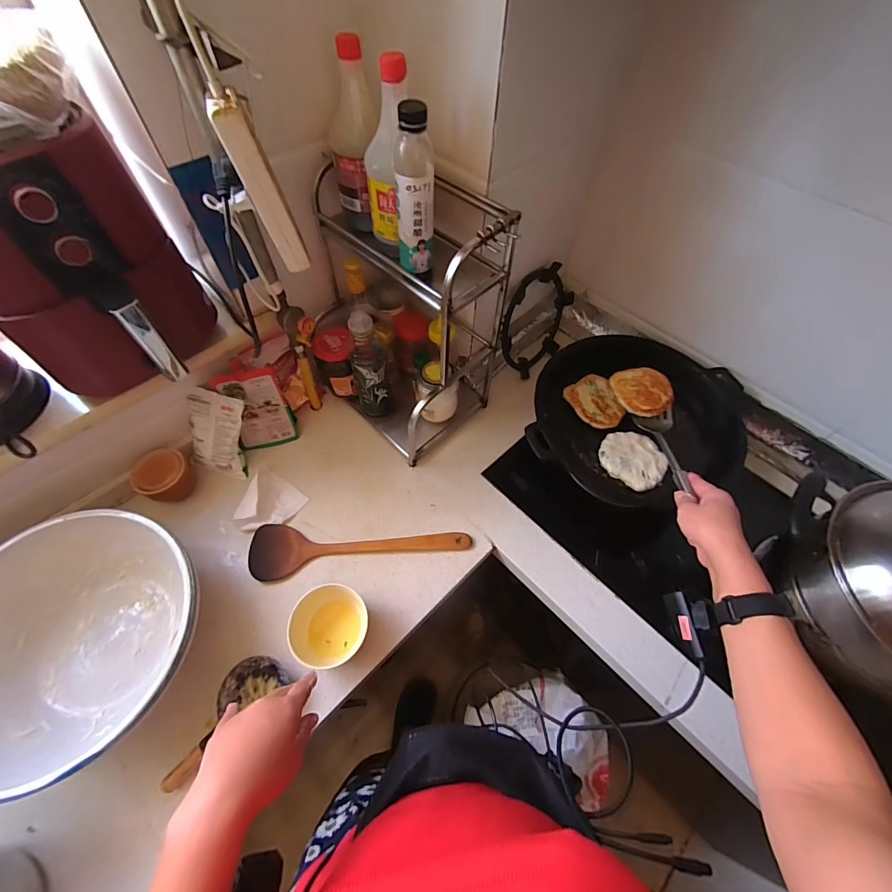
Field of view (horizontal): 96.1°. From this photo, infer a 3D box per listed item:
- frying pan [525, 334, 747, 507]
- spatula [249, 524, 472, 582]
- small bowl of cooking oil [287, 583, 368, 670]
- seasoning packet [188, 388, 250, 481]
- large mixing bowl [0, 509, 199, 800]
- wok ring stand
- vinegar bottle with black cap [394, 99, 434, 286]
[{"bbox_3d":[0.350,-0.053,0.743,0.357,0.081,0.373,30,62,14],"label":"frying pan"},{"bbox_3d":[-0.147,0.182,0.687,0.371,0.018,0.089,2,59,-2],"label":"spatula"},{"bbox_3d":[-0.176,0.274,0.610,0.110,0.055,0.111,1,59,-2],"label":"small bowl of cooking oil"},{"bbox_3d":[-0.417,-0.021,0.741,0.095,0.156,0.027,13,23,2],"label":"seasoning packet"},{"bbox_3d":[-0.507,0.268,0.563,0.330,0.128,0.310,1,59,-2],"label":"large mixing bowl"},{"bbox_3d":[0.197,-0.270,0.874,0.232,0.214,0.041,-42,50,-22],"label":"wok ring stand"},{"bbox_3d":[-0.039,-0.304,0.499,0.048,0.182,0.041,0,59,-3],"label":"vinegar bottle with black cap"}]

